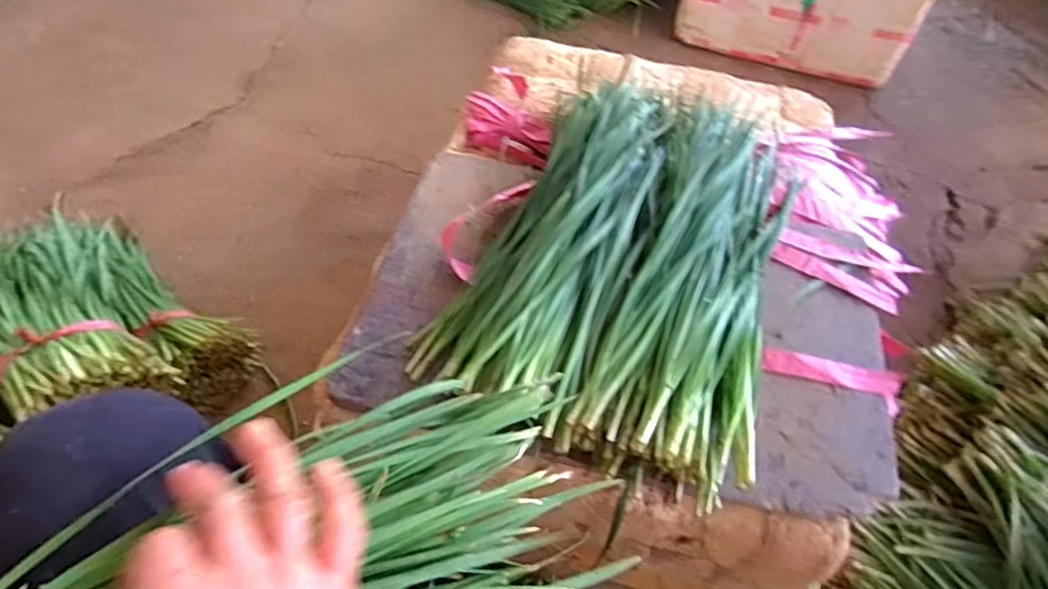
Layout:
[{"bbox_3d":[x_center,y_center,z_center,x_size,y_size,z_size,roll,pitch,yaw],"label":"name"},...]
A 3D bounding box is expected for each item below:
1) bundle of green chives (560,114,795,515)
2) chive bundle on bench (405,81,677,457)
[{"bbox_3d":[0.155,-0.027,0.521,0.122,0.065,0.387,18,55,10],"label":"bundle of green chives"},{"bbox_3d":[0.038,-0.064,0.540,0.133,0.046,0.382,19,56,11],"label":"chive bundle on bench"}]

